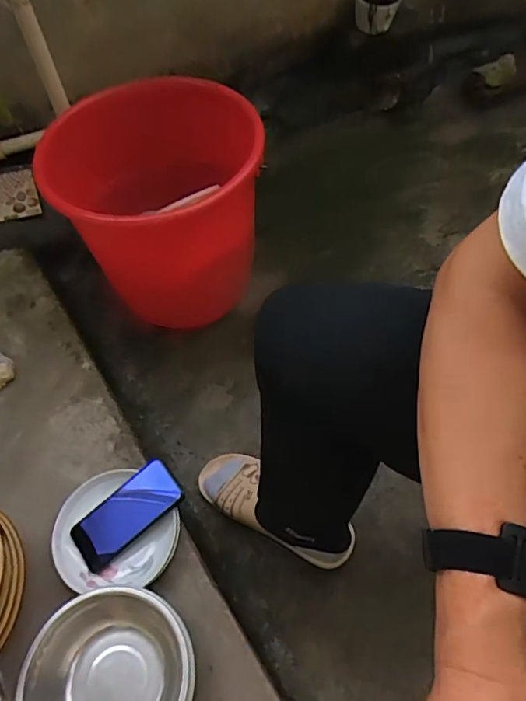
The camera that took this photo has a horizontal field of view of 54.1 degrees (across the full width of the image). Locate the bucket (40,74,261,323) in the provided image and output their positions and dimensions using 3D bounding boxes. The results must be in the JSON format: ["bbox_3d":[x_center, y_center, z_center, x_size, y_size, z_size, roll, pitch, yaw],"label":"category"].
[{"bbox_3d":[-0.233,-0.265,0.934,0.451,0.352,0.310,12,63,-3],"label":"bucket"}]

